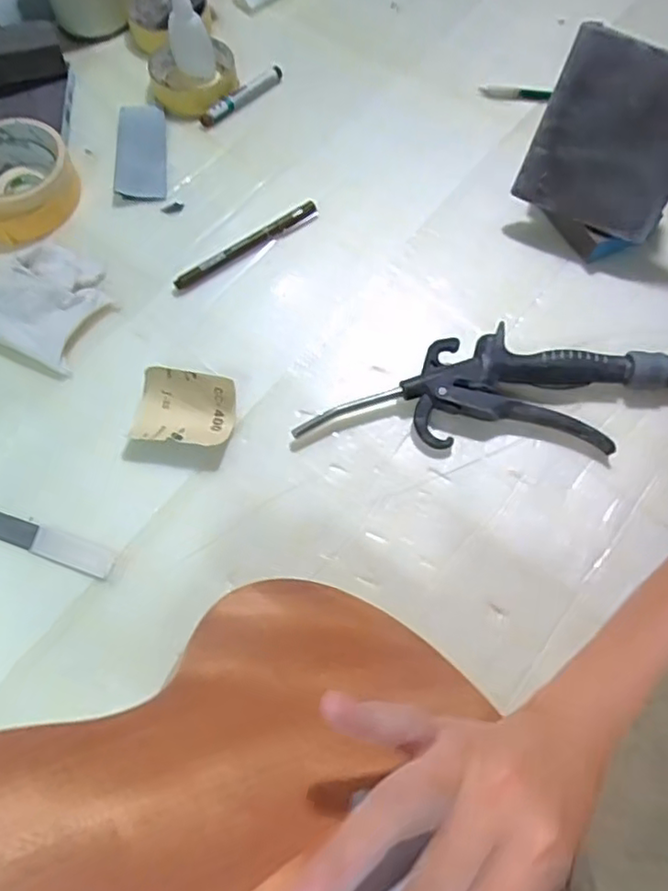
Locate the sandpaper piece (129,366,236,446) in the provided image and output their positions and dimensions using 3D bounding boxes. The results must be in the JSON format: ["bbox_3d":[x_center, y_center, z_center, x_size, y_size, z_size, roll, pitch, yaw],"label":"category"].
[{"bbox_3d":[-0.110,-0.027,0.478,0.070,0.023,0.053,7,67,3],"label":"sandpaper piece"}]

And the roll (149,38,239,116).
[{"bbox_3d":[-0.137,-0.347,0.613,0.084,0.020,0.082,0,67,0],"label":"roll"}]

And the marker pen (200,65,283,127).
[{"bbox_3d":[-0.085,-0.327,0.610,0.095,0.016,0.012,-41,73,-16],"label":"marker pen"}]

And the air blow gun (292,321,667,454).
[{"bbox_3d":[0.130,-0.039,0.481,0.297,0.029,0.081,3,67,1],"label":"air blow gun"}]

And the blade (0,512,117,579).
[{"bbox_3d":[-0.200,0.067,0.451,0.099,0.004,0.019,19,68,8],"label":"blade"}]

